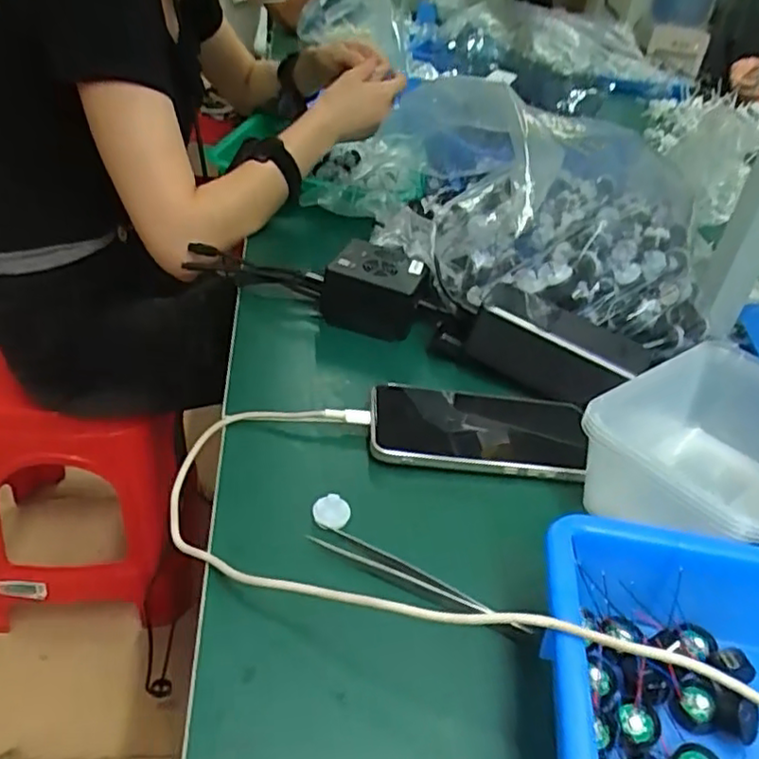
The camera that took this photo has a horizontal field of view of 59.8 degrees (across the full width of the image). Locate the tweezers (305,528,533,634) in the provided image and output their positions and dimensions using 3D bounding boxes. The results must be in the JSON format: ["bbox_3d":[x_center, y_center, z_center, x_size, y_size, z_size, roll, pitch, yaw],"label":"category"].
[{"bbox_3d":[0.020,0.104,0.350,0.122,0.004,0.014,21,37,18],"label":"tweezers"}]

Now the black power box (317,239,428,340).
[{"bbox_3d":[-0.005,-0.079,0.576,0.081,0.053,0.077,14,35,8],"label":"black power box"}]

